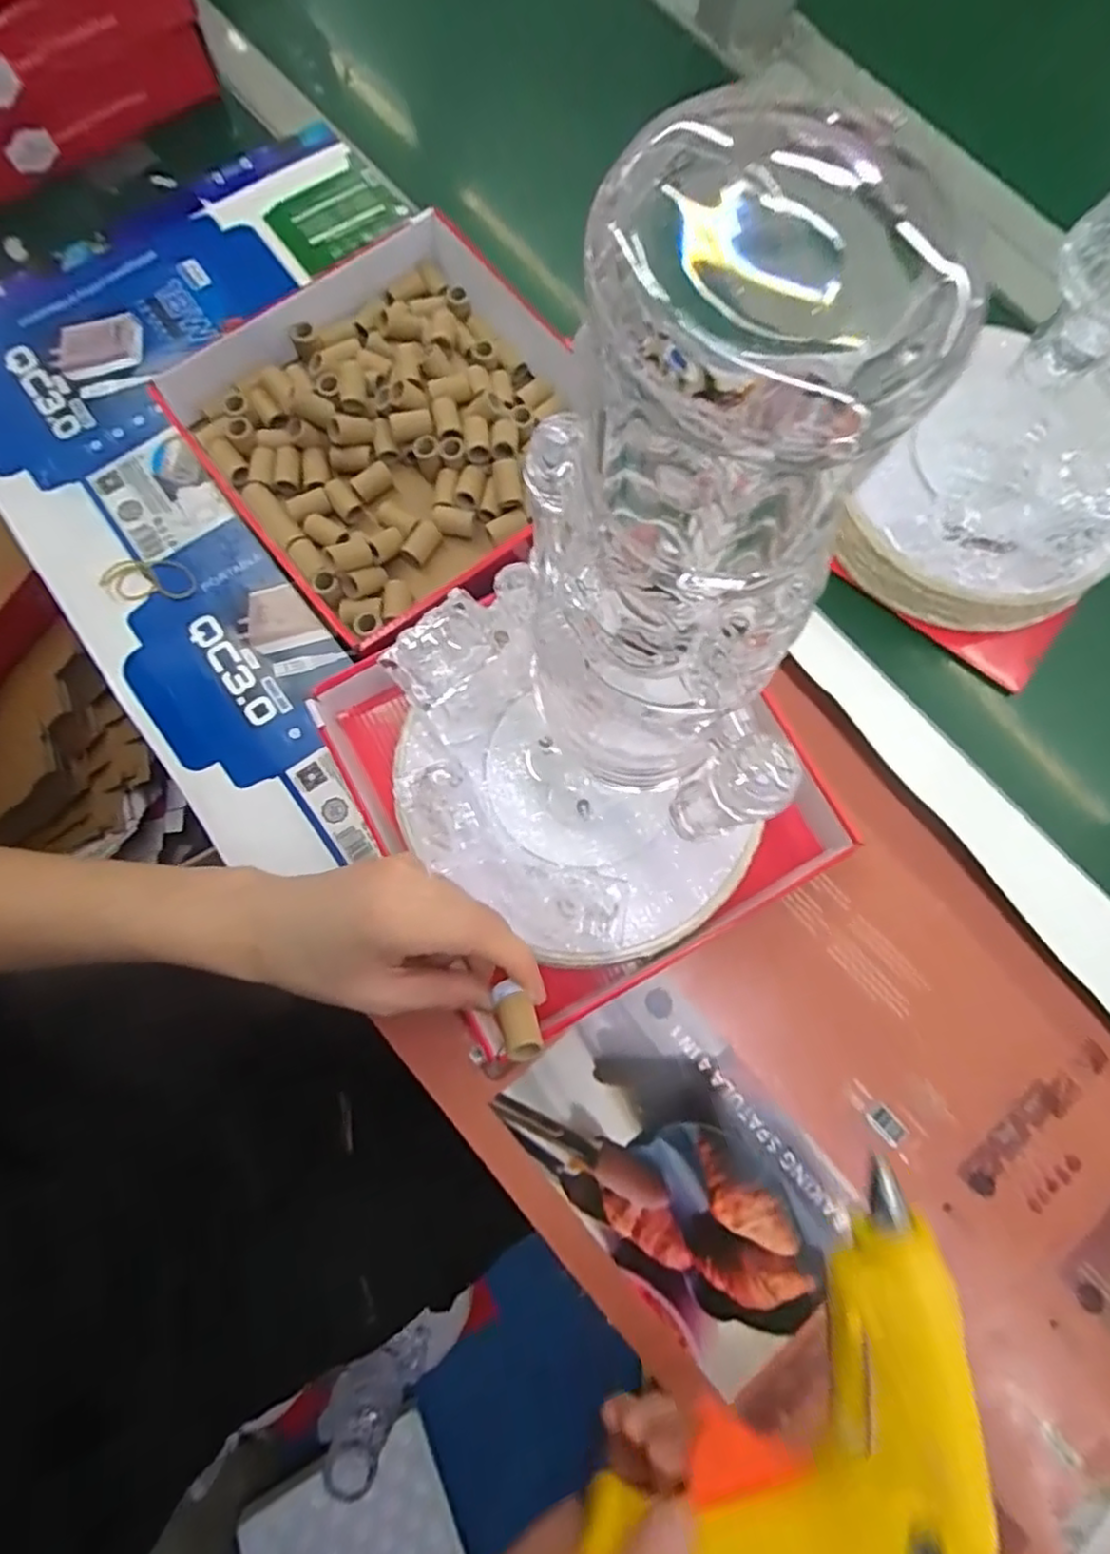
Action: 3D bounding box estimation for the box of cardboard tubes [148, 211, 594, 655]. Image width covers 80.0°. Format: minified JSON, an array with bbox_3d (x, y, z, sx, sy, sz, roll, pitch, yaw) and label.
[{"bbox_3d":[-0.102,-0.237,0.450,0.236,0.042,0.227,-39,80,-9],"label":"box of cardboard tubes"}]

